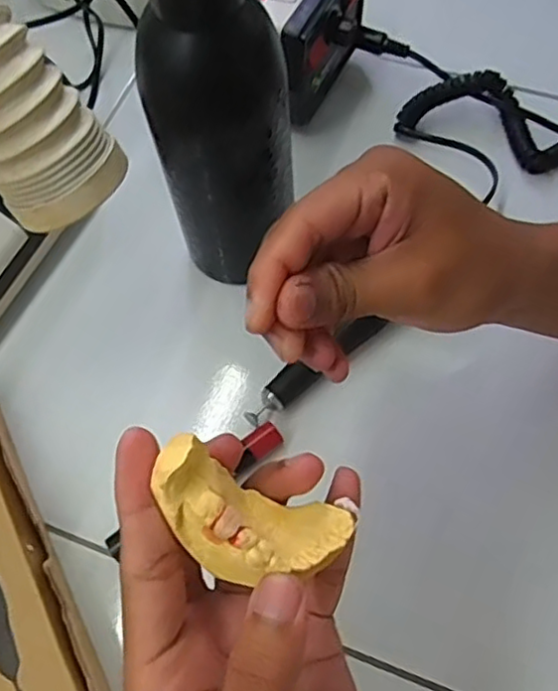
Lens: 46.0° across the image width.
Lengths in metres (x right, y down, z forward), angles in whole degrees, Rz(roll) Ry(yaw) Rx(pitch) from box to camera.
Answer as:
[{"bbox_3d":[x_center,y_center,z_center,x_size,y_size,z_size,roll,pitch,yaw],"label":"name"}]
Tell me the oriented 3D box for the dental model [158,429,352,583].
[{"bbox_3d":[-0.012,0.058,0.214,0.065,0.022,0.034,26,65,-13],"label":"dental model"}]

